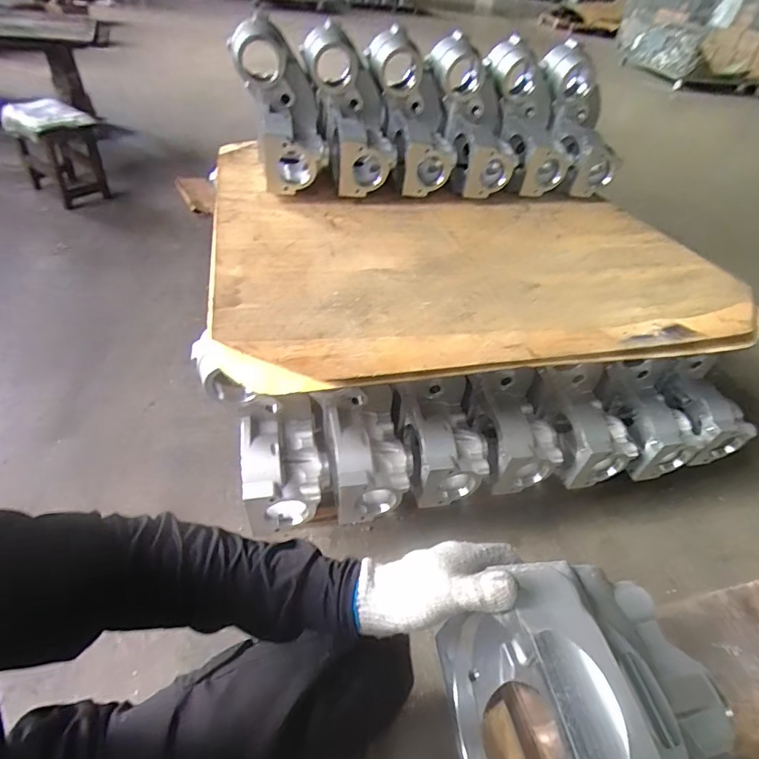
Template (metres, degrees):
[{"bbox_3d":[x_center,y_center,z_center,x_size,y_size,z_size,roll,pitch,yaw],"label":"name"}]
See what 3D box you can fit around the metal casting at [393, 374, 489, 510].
[{"bbox_3d":[0.131,0.118,0.919,0.154,0.141,0.179,-8,46,-15],"label":"metal casting"}]

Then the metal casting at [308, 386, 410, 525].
[{"bbox_3d":[-0.024,0.123,0.896,0.150,0.142,0.220,-7,46,-15],"label":"metal casting"}]

